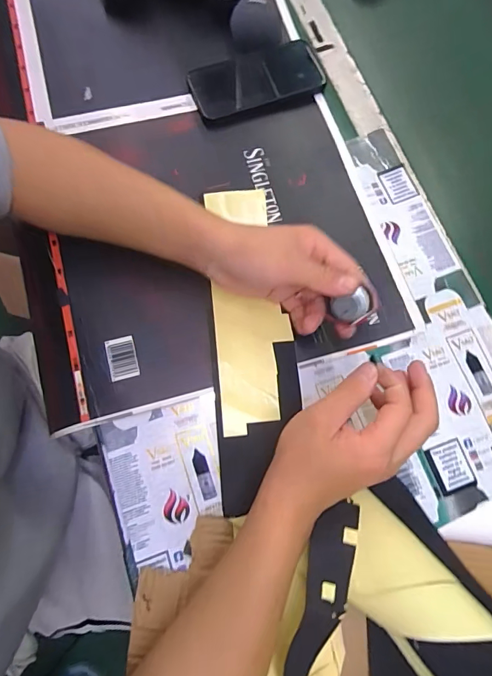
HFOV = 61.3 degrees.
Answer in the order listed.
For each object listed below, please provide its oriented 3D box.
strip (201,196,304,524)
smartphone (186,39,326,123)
[{"bbox_3d":[0.007,-0.003,0.380,0.074,0.011,0.292,-3,76,-10],"label":"strip"},{"bbox_3d":[0.011,-0.291,0.466,0.146,0.013,0.075,-21,77,-7],"label":"smartphone"}]

